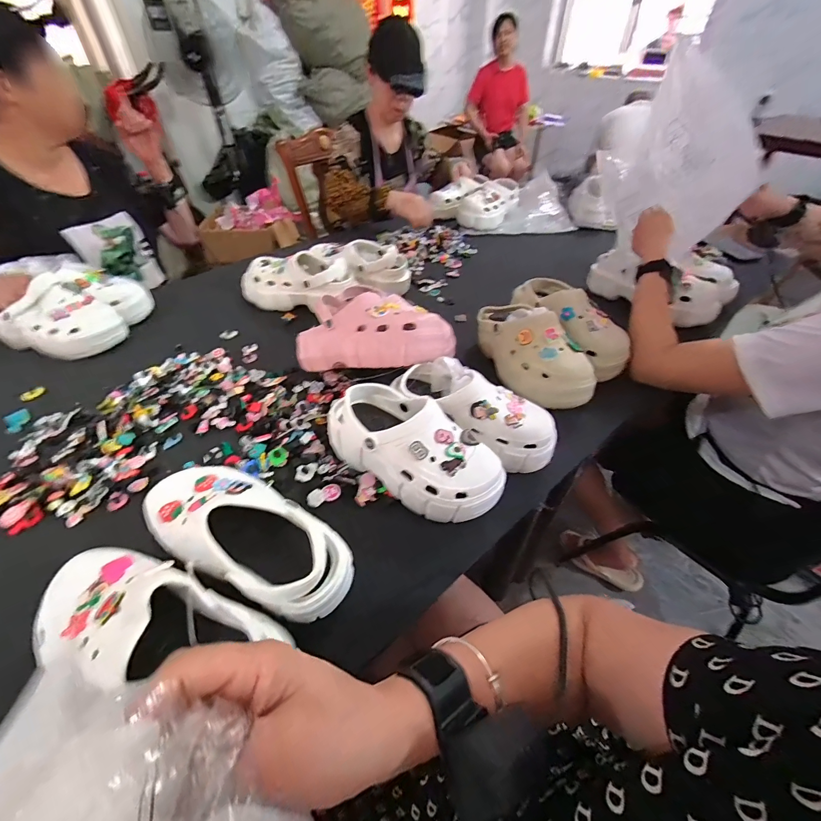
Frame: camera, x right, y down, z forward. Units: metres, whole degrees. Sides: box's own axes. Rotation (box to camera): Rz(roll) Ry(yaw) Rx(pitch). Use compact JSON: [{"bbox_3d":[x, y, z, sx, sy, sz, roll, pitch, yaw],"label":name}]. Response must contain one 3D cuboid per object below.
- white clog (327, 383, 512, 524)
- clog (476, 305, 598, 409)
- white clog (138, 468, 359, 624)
[{"bbox_3d":[0.002,0.053,0.501,0.244,0.105,0.104,28,51,24],"label":"white clog"},{"bbox_3d":[0.206,-0.106,0.646,0.093,0.097,0.234,-17,48,-17],"label":"clog"},{"bbox_3d":[-0.180,0.138,0.417,0.249,0.098,0.106,20,48,19],"label":"white clog"}]

